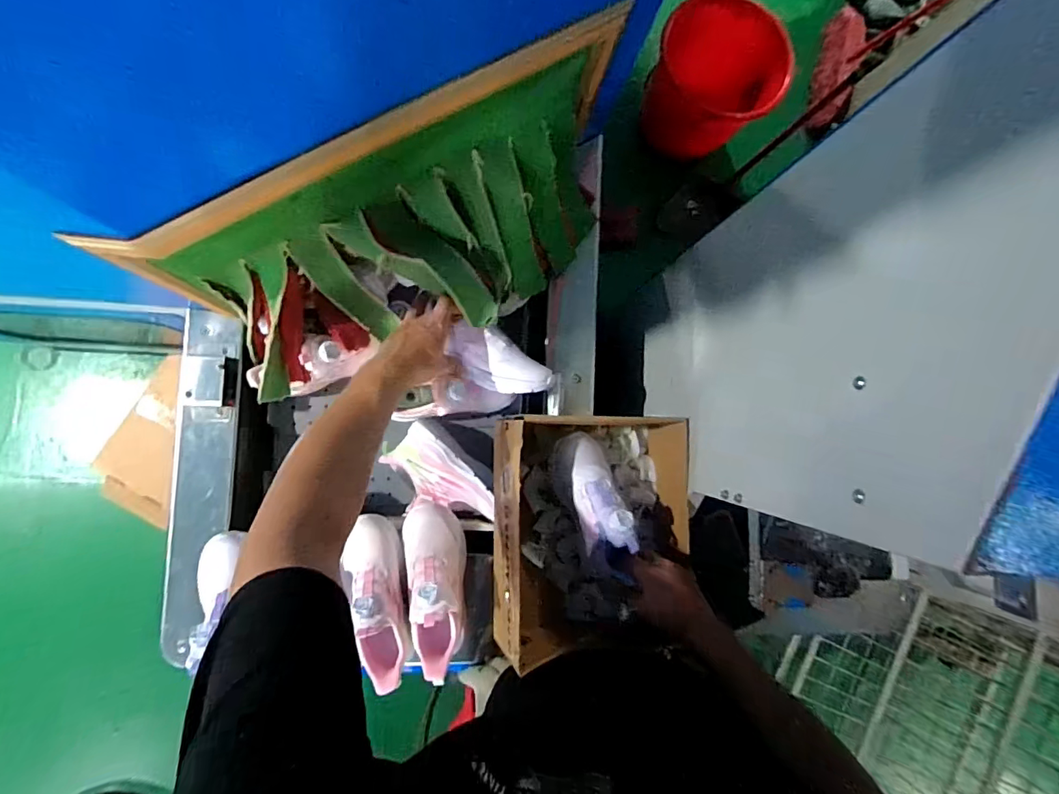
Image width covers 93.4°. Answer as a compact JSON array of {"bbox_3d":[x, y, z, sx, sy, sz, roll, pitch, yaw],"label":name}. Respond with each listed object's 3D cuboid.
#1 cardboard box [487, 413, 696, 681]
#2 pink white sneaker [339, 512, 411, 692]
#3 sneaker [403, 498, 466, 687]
[{"bbox_3d":[0.088,0.189,0.705,0.266,0.145,0.317,0,87,-8],"label":"cardboard box"},{"bbox_3d":[-0.201,0.261,0.645,0.070,0.100,0.215,-10,69,-8],"label":"pink white sneaker"},{"bbox_3d":[-0.125,0.252,0.667,0.079,0.110,0.216,-5,65,-8],"label":"sneaker"}]

